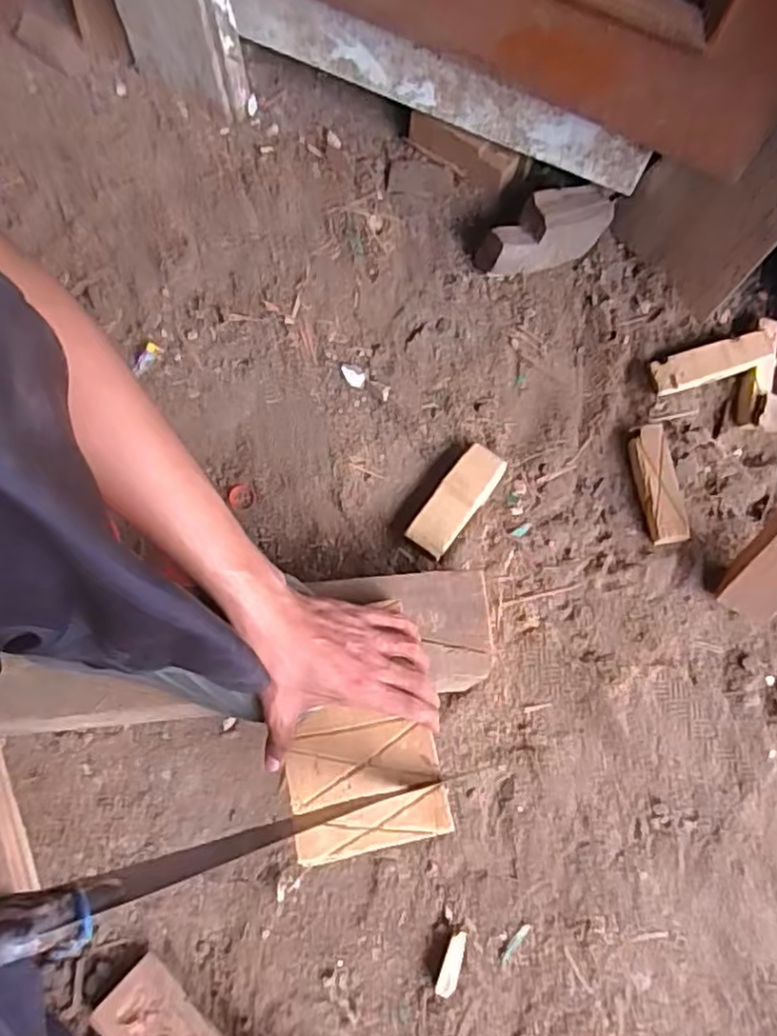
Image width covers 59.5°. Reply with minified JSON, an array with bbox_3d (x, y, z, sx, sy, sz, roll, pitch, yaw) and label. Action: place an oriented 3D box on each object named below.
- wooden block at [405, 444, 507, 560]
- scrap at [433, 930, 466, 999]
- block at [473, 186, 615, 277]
[{"bbox_3d":[0.072,-0.019,0.721,0.048,0.031,0.127,37,79,10],"label":"wooden block"},{"bbox_3d":[0.056,0.398,0.606,0.017,0.012,0.052,18,76,5],"label":"scrap"},{"bbox_3d":[0.180,-0.330,0.783,0.160,0.062,0.059,-15,76,-3],"label":"block"}]

